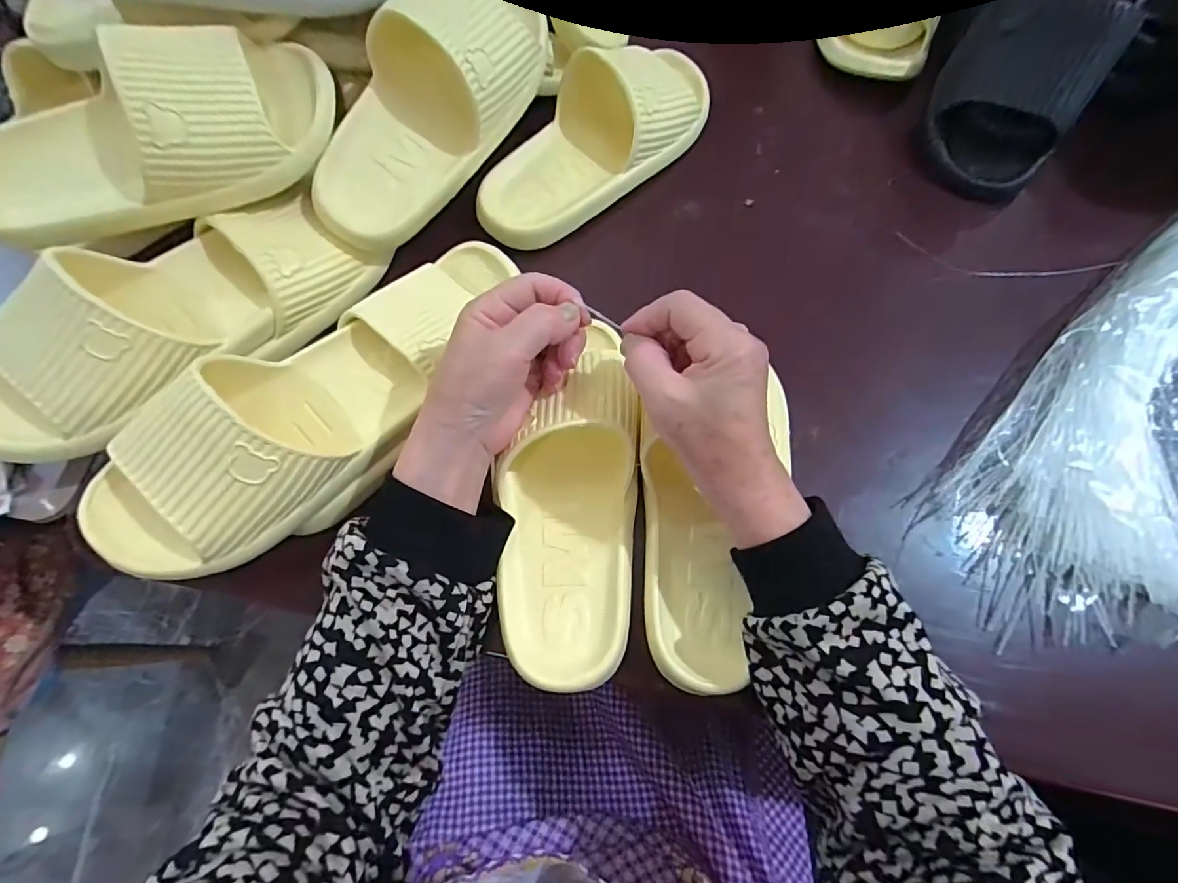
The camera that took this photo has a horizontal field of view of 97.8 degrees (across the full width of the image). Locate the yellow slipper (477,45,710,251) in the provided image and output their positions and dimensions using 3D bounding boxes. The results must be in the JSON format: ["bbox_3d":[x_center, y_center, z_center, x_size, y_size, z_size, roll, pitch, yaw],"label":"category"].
[{"bbox_3d":[0.009,-0.273,0.447,0.260,0.064,0.098,-41,75,-12],"label":"yellow slipper"}]

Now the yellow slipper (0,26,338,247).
[{"bbox_3d":[-0.304,-0.210,0.357,0.253,0.107,0.078,-32,36,-14],"label":"yellow slipper"}]

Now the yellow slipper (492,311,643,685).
[{"bbox_3d":[-0.012,0.033,0.337,0.090,0.065,0.228,6,82,3],"label":"yellow slipper"}]

